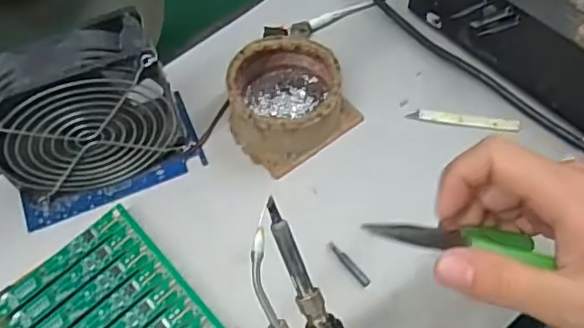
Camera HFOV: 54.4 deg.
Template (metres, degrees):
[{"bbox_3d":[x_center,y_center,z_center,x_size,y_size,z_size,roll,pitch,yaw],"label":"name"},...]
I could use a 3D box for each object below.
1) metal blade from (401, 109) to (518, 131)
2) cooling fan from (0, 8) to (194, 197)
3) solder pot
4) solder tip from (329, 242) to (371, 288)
[{"bbox_3d":[0.132,-0.033,0.438,0.082,0.005,0.011,9,59,17],"label":"metal blade"},{"bbox_3d":[-0.138,-0.031,0.380,0.119,0.119,0.043,-20,62,-7],"label":"cooling fan"},{"bbox_3d":[-0.006,-0.052,0.428,0.089,0.050,0.096,-2,61,3],"label":"solder pot"},{"bbox_3d":[0.039,0.067,0.387,0.008,0.004,0.039,-36,65,-15],"label":"solder tip"}]

